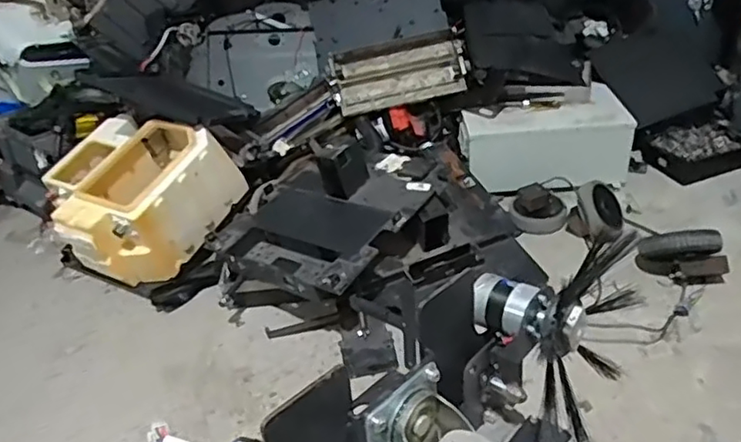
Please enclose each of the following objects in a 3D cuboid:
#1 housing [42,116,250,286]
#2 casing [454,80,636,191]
[{"bbox_3d":[-0.625,-0.063,1.585,0.412,0.266,0.388,12,39,26],"label":"housing"},{"bbox_3d":[0.465,-0.213,1.643,0.422,0.158,0.167,-7,35,1],"label":"casing"}]

